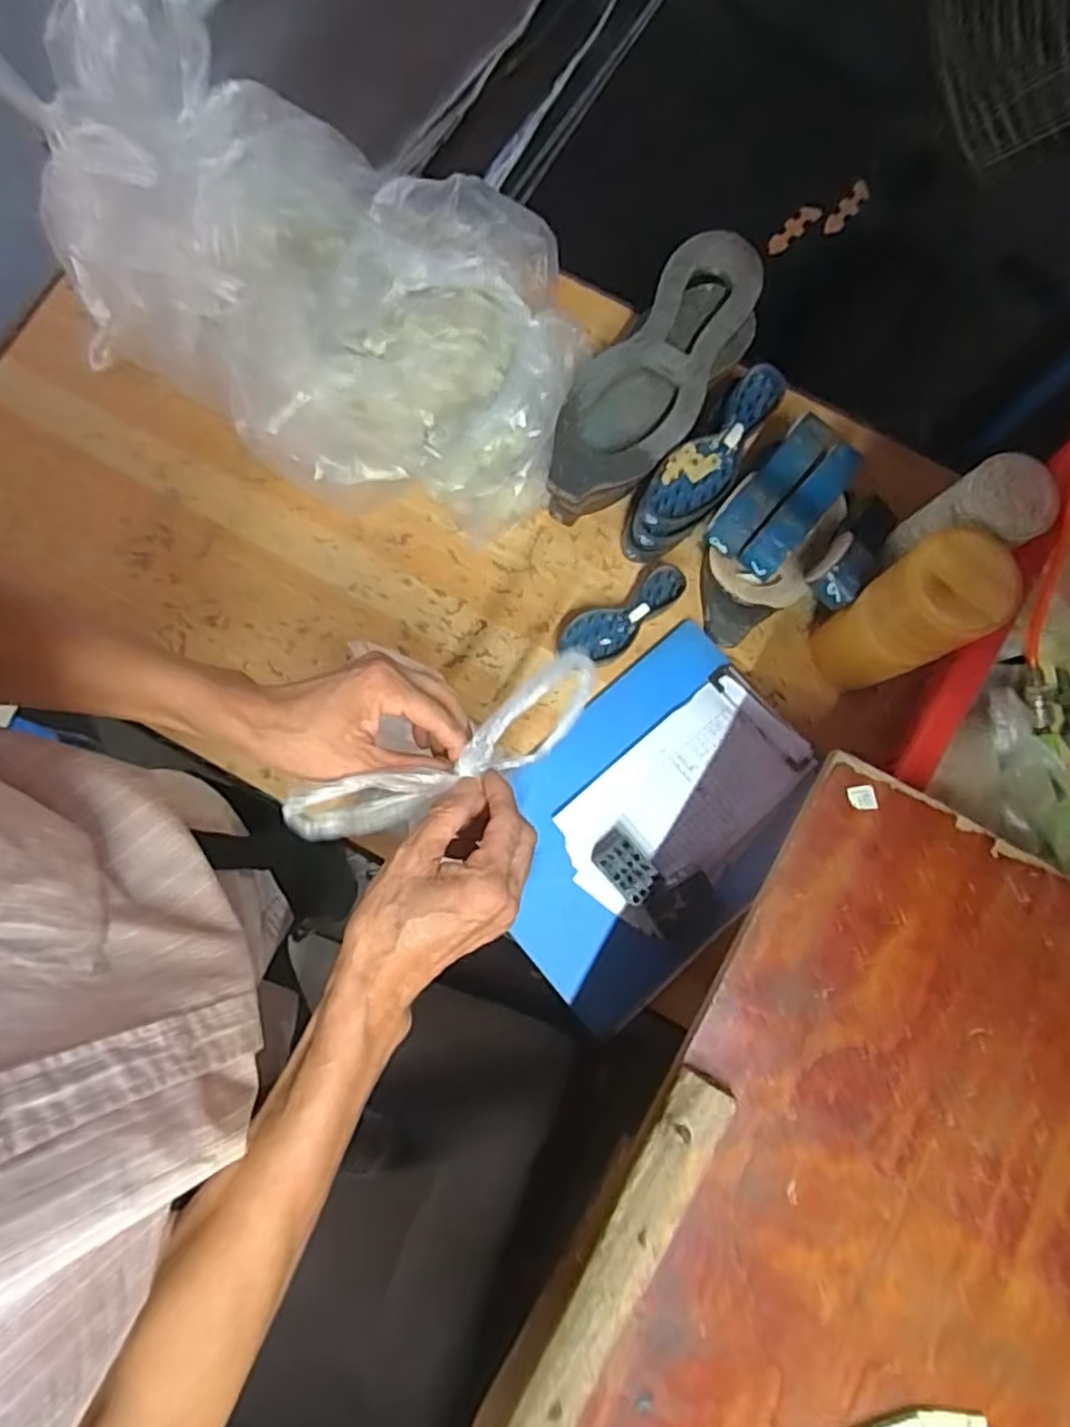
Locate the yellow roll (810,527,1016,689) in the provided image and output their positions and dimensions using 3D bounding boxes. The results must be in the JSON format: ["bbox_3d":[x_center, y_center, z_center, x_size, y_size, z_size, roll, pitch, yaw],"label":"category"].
[{"bbox_3d":[0.287,-0.073,0.564,0.070,0.186,0.077,-29,81,-6],"label":"yellow roll"}]

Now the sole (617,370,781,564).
[{"bbox_3d":[0.152,-0.226,0.657,0.067,0.098,0.181,34,81,5],"label":"sole"}]

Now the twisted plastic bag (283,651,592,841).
[{"bbox_3d":[-0.051,0.025,0.437,0.202,0.054,0.049,-29,81,-9],"label":"twisted plastic bag"}]

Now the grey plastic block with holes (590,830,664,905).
[{"bbox_3d":[0.077,0.132,0.611,0.035,0.023,0.059,-40,83,-8],"label":"grey plastic block with holes"}]

